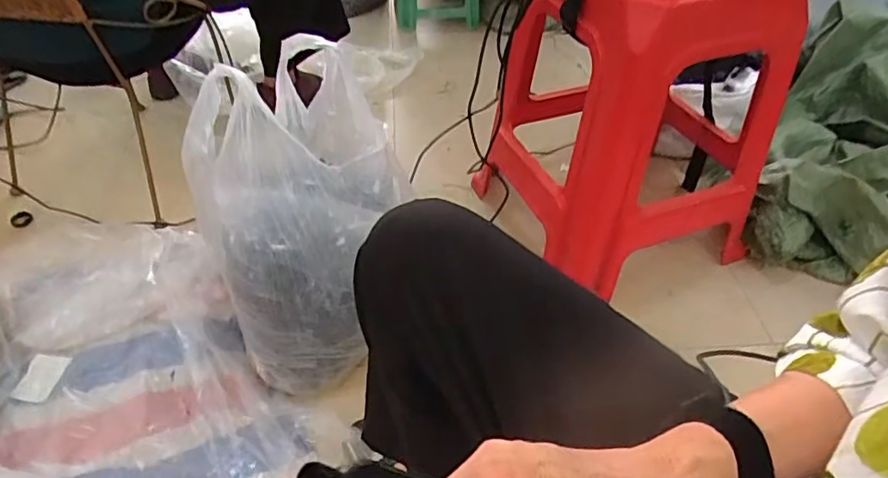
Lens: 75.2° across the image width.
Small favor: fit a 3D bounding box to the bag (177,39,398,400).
[{"bbox_3d":[-0.188,-0.038,0.813,0.267,0.413,0.296,-11,45,-13],"label":"bag"}]

